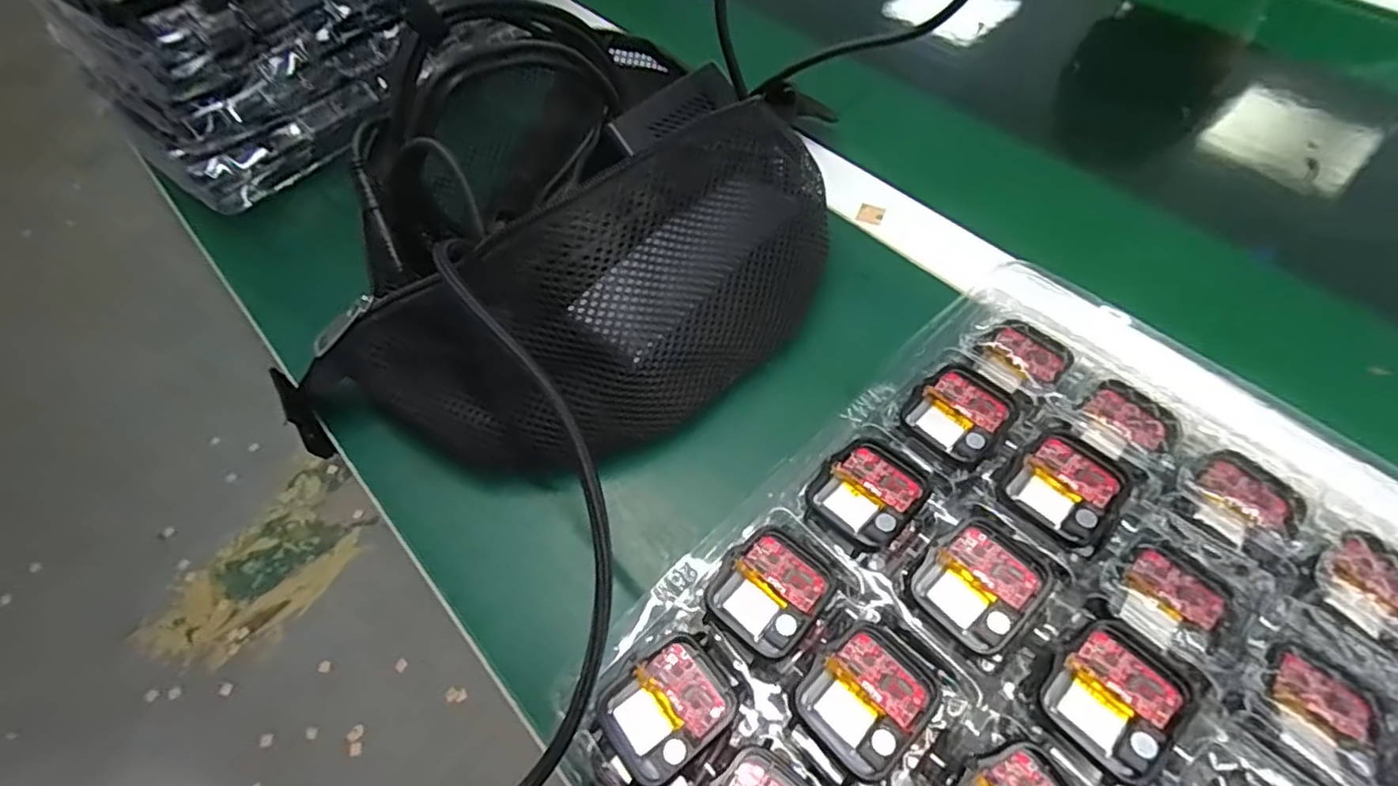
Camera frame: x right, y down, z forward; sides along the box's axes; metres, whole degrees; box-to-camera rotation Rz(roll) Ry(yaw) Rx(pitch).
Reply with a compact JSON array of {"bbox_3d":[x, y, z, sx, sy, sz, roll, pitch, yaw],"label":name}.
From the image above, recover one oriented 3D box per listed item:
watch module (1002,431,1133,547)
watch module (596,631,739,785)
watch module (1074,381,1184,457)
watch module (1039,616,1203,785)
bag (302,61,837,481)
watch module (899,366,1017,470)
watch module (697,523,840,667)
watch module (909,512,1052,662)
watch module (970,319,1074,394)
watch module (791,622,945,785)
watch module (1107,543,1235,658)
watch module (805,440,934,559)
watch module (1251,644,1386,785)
[{"bbox_3d":[0.145,0.036,0.245,0.036,0.005,0.039,38,68,24],"label":"watch module"},{"bbox_3d":[-0.011,0.111,0.219,0.044,0.006,0.036,-39,63,-19],"label":"watch module"},{"bbox_3d":[0.181,0.013,0.265,0.033,0.007,0.035,-37,63,-18],"label":"watch module"},{"bbox_3d":[0.138,0.101,0.207,0.037,0.008,0.042,38,68,24],"label":"watch module"},{"bbox_3d":[-0.046,-0.059,0.305,0.265,0.107,0.144,-37,63,-18],"label":"bag"},{"bbox_3d":[0.111,0.010,0.267,0.038,0.004,0.041,39,68,24],"label":"watch module"},{"bbox_3d":[0.026,0.075,0.233,0.038,0.005,0.044,33,66,22],"label":"watch module"},{"bbox_3d":[0.103,0.069,0.228,0.037,0.009,0.042,39,68,24],"label":"watch module"},{"bbox_3d":[0.148,-0.016,0.285,0.035,0.009,0.036,35,67,23],"label":"watch module"},{"bbox_3d":[0.058,0.102,0.211,0.037,0.006,0.043,39,68,24],"label":"watch module"},{"bbox_3d":[0.172,0.077,0.229,0.032,0.007,0.036,38,68,24],"label":"watch module"},{"bbox_3d":[0.066,0.040,0.248,0.045,0.005,0.039,-41,64,-20],"label":"watch module"},{"bbox_3d":[0.206,0.107,0.207,0.034,0.007,0.035,39,68,24],"label":"watch module"}]

